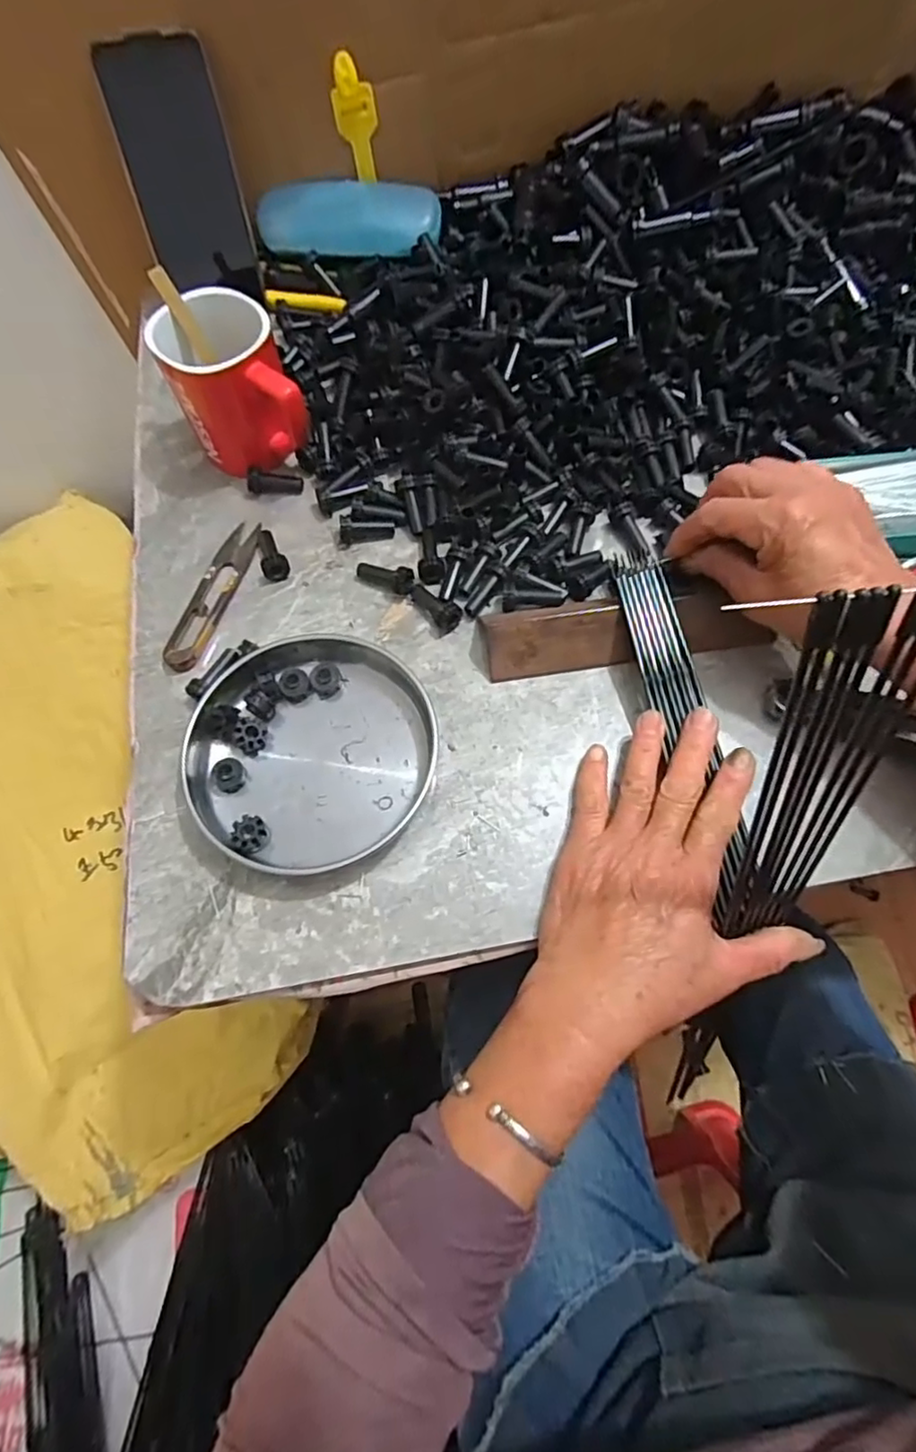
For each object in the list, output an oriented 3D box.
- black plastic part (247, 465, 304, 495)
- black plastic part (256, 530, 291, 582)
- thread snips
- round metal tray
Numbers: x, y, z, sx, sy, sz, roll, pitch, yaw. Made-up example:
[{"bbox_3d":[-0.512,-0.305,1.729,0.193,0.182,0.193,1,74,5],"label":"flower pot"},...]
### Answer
[{"bbox_3d":[-0.130,-0.174,0.450,0.038,0.013,0.014,5,71,-10],"label":"black plastic part"},{"bbox_3d":[-0.127,-0.119,0.427,0.017,0.015,0.046,-20,59,-5],"label":"black plastic part"},{"bbox_3d":[-0.162,-0.089,0.416,0.027,0.010,0.115,13,68,7],"label":"thread snips"},{"bbox_3d":[-0.087,0.011,0.373,0.142,0.020,0.142,-1,67,1],"label":"round metal tray"}]

